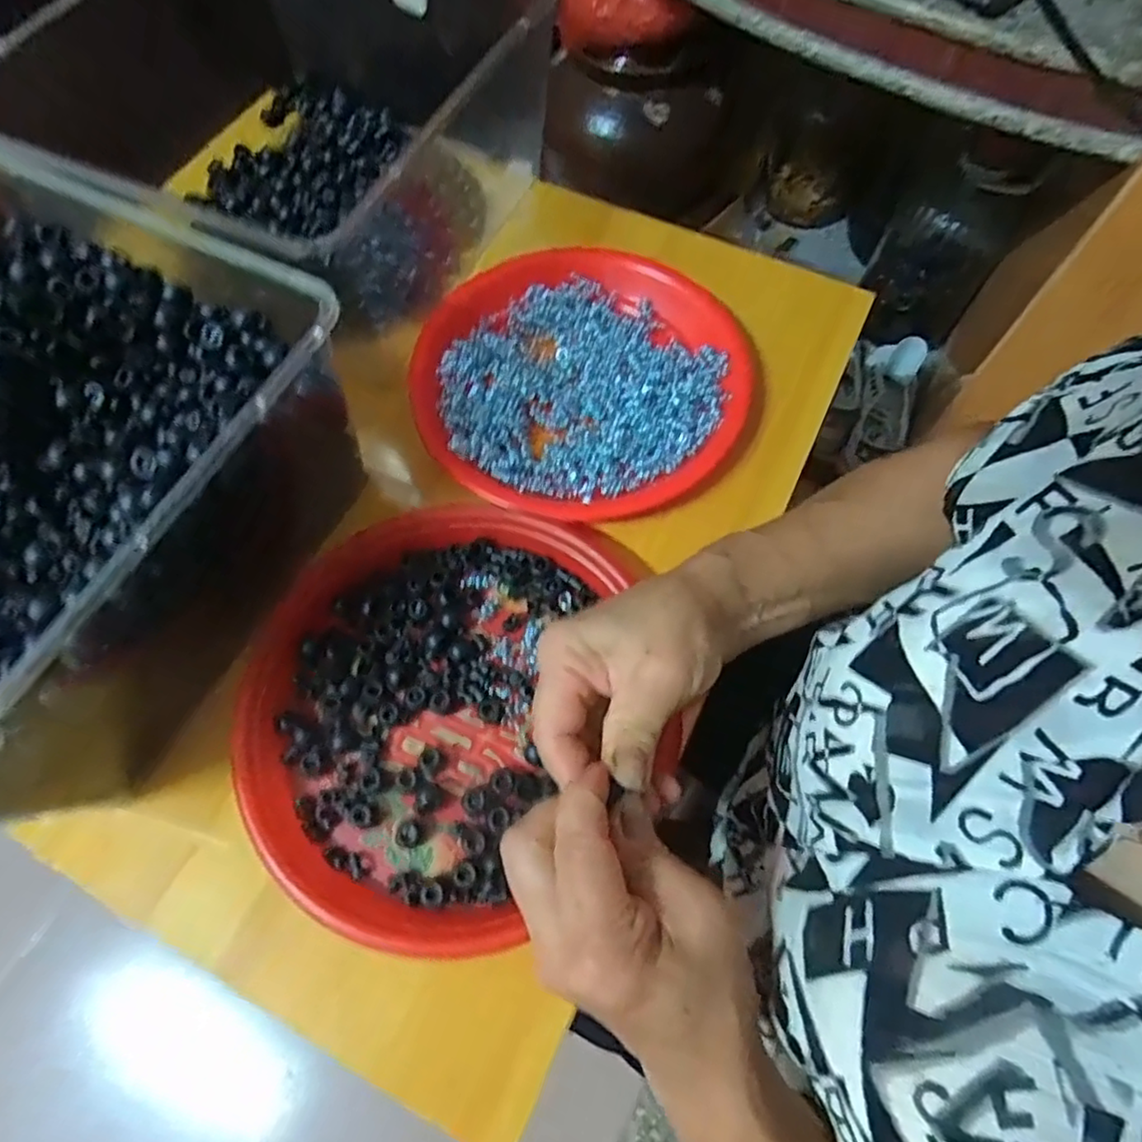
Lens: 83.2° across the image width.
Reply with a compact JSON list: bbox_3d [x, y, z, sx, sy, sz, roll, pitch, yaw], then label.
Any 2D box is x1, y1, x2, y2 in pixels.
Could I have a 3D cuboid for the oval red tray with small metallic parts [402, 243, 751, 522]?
[{"bbox_3d":[0.009,-0.135,0.445,0.212,0.024,0.224,40,73,17],"label":"oval red tray with small metallic parts"}]

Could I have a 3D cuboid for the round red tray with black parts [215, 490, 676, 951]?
[{"bbox_3d":[-0.068,0.074,0.365,0.231,0.028,0.234,-1,66,1],"label":"round red tray with black parts"}]

